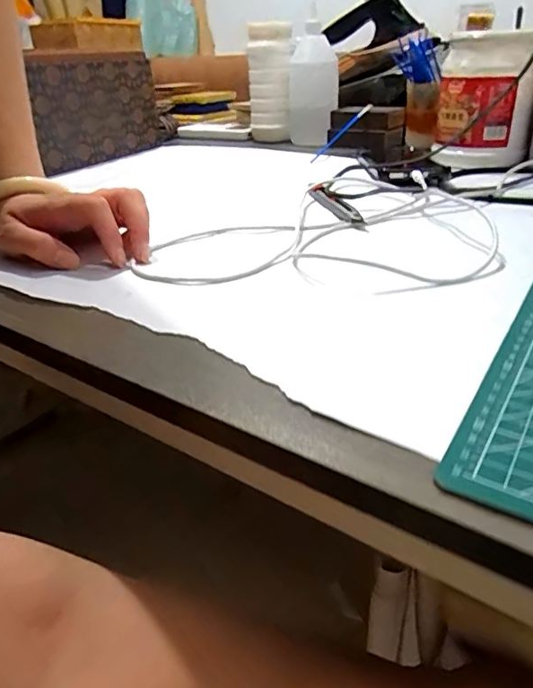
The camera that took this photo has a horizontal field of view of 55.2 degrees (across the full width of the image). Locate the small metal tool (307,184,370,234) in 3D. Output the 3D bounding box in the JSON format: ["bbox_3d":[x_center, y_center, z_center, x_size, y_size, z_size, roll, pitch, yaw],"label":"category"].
[{"bbox_3d":[0.063,-0.132,0.484,0.015,0.013,0.139,-7,31,-9],"label":"small metal tool"}]

